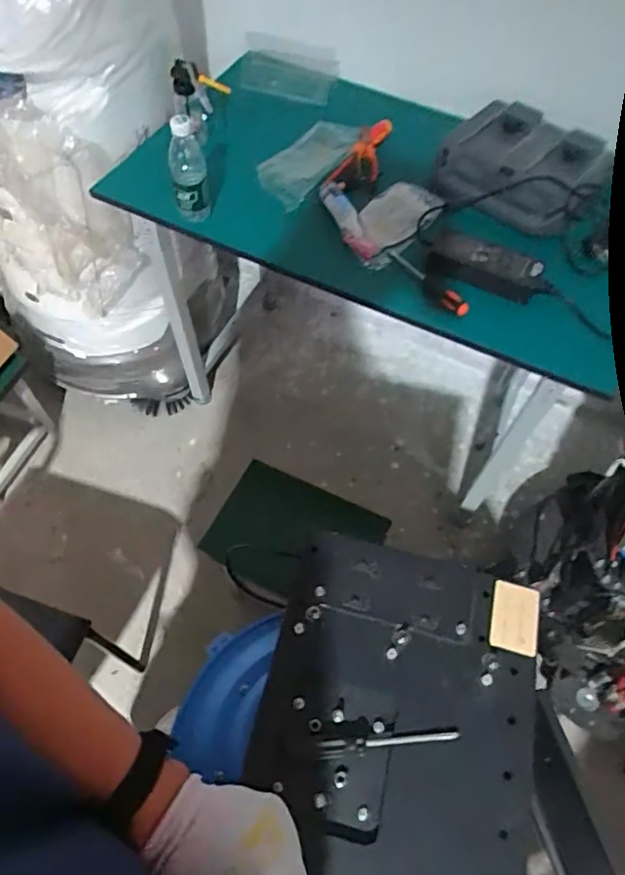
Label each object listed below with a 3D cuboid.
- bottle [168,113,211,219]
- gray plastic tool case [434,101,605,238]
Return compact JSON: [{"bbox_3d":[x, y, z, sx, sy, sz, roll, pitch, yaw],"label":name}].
[{"bbox_3d":[-0.216,-0.457,0.990,0.062,0.173,0.051,-7,59,-7],"label":"bottle"},{"bbox_3d":[0.401,-0.538,1.105,0.294,0.061,0.308,33,62,16],"label":"gray plastic tool case"}]

